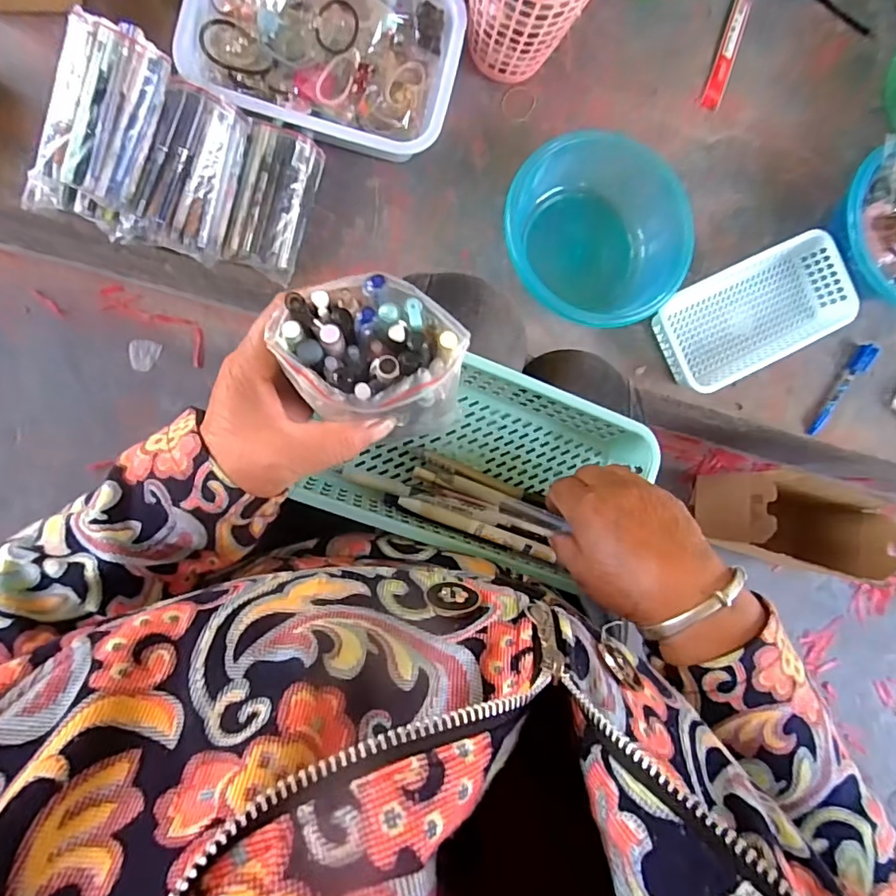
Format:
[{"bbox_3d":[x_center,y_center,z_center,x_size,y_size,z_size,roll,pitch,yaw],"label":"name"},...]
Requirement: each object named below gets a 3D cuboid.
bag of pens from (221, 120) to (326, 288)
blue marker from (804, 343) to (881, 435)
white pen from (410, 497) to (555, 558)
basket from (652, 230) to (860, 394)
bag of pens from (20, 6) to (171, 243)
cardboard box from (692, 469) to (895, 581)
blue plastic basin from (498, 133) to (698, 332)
[{"bbox_3d":[-0.199,-0.276,0.604,0.076,0.055,0.155,16,85,-8],"label":"bag of pens"},{"bbox_3d":[0.536,-0.079,0.723,0.022,0.019,0.150,37,82,-6],"label":"blue marker"},{"bbox_3d":[0.021,0.056,0.372,0.113,0.009,0.011,21,82,-9],"label":"white pen"},{"bbox_3d":[0.396,-0.173,0.696,0.265,0.048,0.137,-26,92,-10],"label":"basket"},{"bbox_3d":[-0.339,-0.302,0.513,0.084,0.060,0.192,34,112,-7],"label":"bag of pens"},{"bbox_3d":[0.523,0.108,0.816,0.227,0.175,0.124,12,84,-10],"label":"cardboard box"},{"bbox_3d":[0.172,-0.257,0.647,0.220,0.081,0.206,7,87,-9],"label":"blue plastic basin"}]

